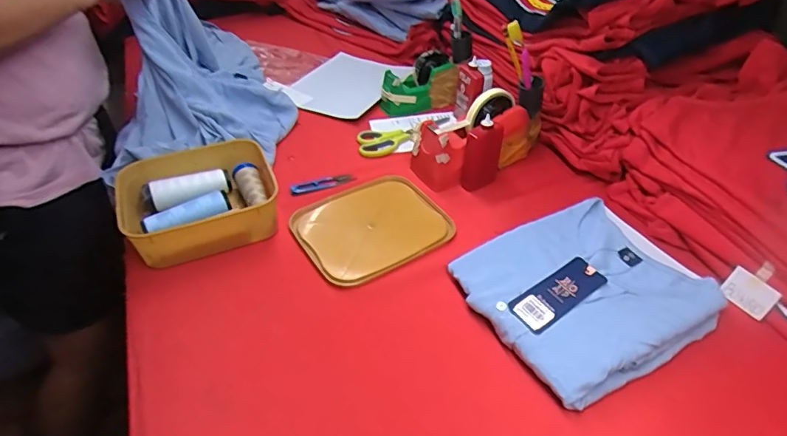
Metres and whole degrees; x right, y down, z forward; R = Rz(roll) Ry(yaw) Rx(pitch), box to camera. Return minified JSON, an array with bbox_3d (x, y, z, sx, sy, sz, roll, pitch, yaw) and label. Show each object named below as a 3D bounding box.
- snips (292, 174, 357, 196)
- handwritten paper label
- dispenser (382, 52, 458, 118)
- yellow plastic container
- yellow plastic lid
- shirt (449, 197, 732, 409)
[{"bbox_3d":[-0.109,-0.052,0.740,0.099,0.009,0.020,-12,44,-19],"label":"snips"},{"bbox_3d":[0.420,0.089,0.570,0.004,0.040,0.053,4,32,-39],"label":"handwritten paper label"},{"bbox_3d":[0.049,-0.251,0.898,0.146,0.078,0.066,-5,42,-12],"label":"dispenser"},{"bbox_3d":[-0.259,-0.024,0.654,0.199,0.059,0.165,-11,43,-18],"label":"yellow plastic container"},{"bbox_3d":[-0.032,0.008,0.673,0.199,0.015,0.170,-21,47,-27],"label":"yellow plastic lid"},{"bbox_3d":[0.225,0.084,0.574,0.247,0.044,0.213,-18,46,-25],"label":"shirt"}]

